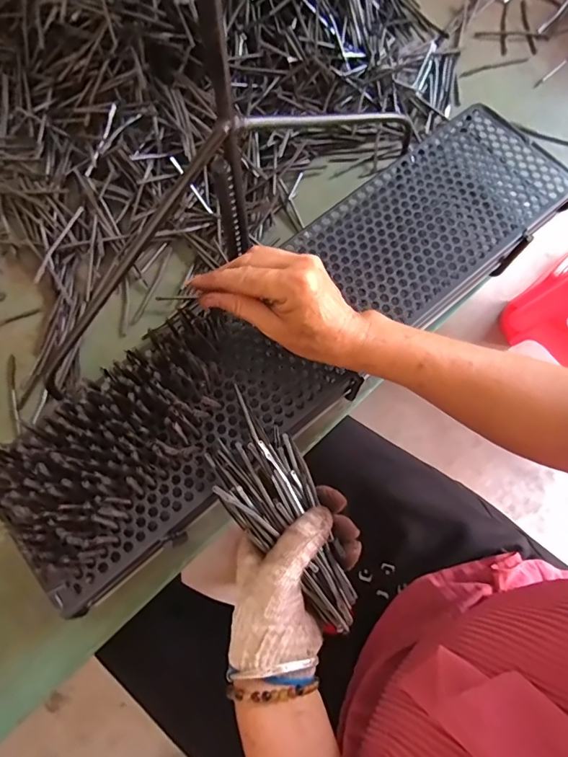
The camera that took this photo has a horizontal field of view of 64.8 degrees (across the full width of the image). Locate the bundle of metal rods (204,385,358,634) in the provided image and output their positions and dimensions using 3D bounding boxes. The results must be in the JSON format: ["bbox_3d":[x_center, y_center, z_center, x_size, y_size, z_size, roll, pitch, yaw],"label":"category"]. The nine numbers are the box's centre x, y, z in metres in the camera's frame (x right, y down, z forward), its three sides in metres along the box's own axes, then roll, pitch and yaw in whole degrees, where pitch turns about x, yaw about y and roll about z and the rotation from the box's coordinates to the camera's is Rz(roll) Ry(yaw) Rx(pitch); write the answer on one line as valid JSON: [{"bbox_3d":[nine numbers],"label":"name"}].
[{"bbox_3d":[-0.002,0.099,0.339,0.066,0.028,0.179,-31,73,-9],"label":"bundle of metal rods"}]

